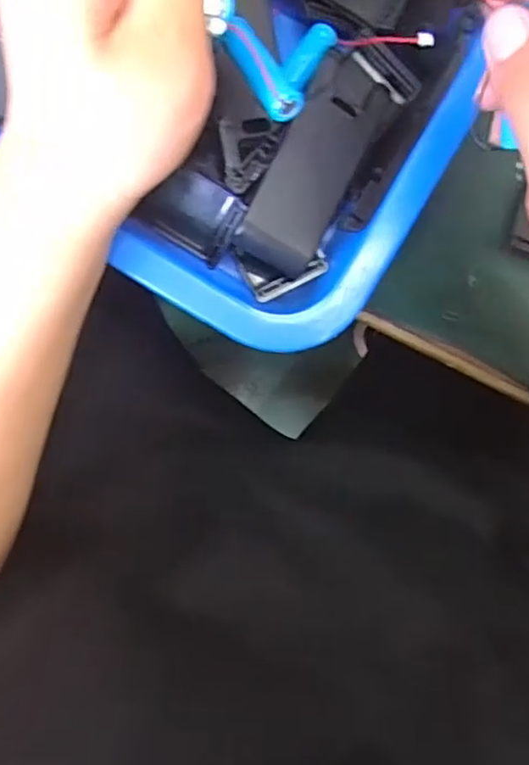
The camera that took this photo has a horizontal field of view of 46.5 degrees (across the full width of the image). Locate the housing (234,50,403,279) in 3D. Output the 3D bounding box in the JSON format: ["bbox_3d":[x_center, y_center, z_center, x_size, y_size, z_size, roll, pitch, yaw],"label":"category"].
[{"bbox_3d":[0.026,-0.105,0.289,0.039,0.018,0.108,29,87,-4],"label":"housing"}]

